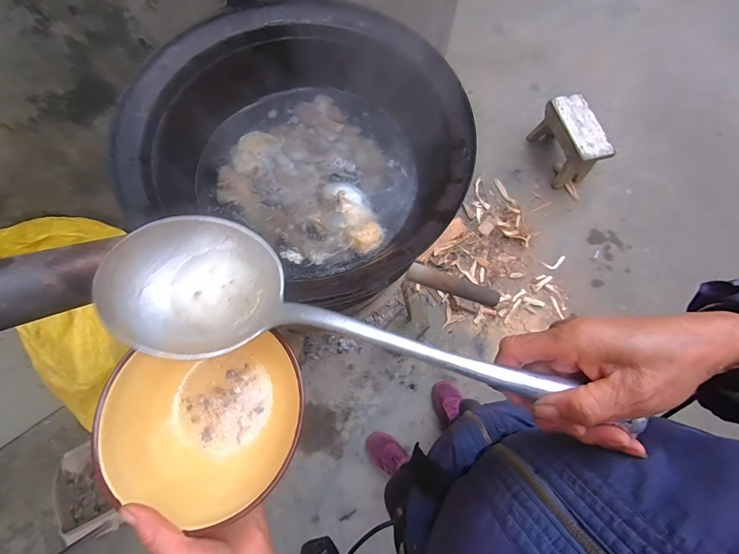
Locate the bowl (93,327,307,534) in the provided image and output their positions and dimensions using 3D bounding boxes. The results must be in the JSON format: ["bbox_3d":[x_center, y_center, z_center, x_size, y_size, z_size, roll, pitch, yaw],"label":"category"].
[{"bbox_3d":[-0.151,0.137,0.326,0.165,0.062,0.150,0,70,1],"label":"bowl"}]

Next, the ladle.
[{"bbox_3d":[-0.040,0.025,0.243,0.317,0.064,0.109,15,71,17],"label":"ladle"}]

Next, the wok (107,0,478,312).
[{"bbox_3d":[-0.075,-0.178,0.445,0.396,0.149,0.370,0,73,1],"label":"wok"}]

